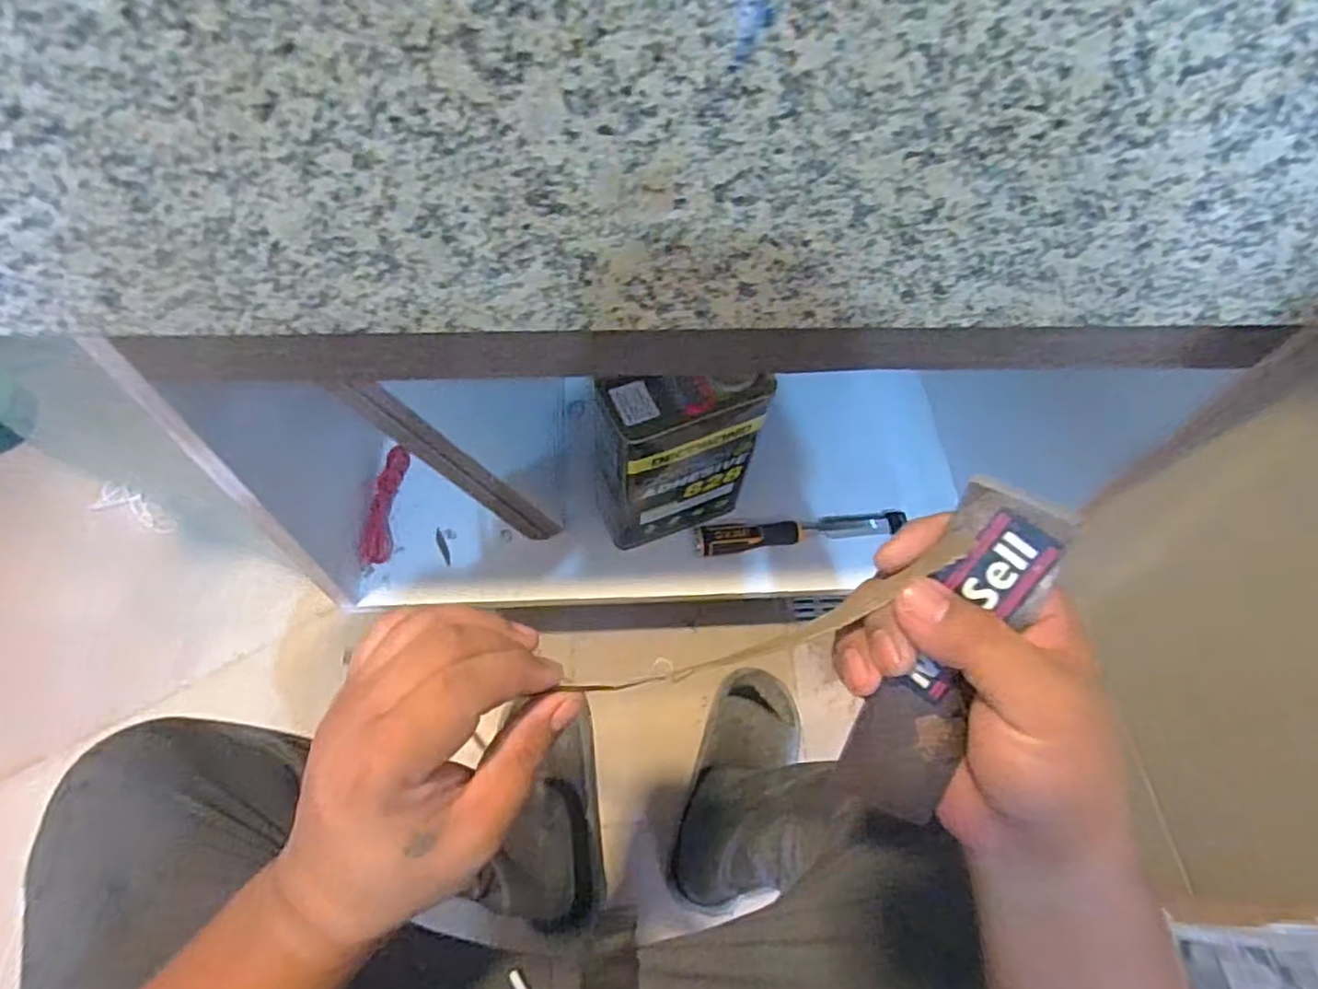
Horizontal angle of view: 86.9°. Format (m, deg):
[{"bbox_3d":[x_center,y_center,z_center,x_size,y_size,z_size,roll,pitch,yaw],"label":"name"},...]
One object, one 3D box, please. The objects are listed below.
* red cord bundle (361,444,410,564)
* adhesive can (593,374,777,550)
[{"bbox_3d":[-0.333,0.008,0.849,0.029,0.034,0.151,4,60,-1],"label":"red cord bundle"},{"bbox_3d":[0.020,-0.050,0.765,0.166,0.223,0.091,-18,63,-13],"label":"adhesive can"}]

